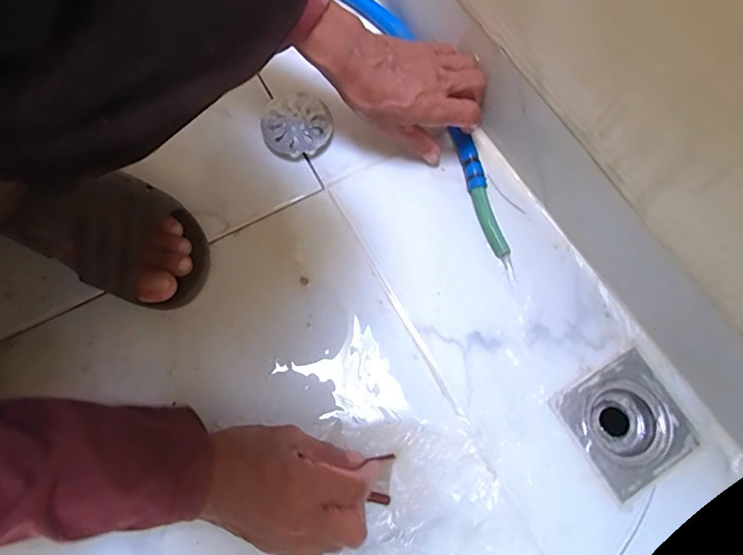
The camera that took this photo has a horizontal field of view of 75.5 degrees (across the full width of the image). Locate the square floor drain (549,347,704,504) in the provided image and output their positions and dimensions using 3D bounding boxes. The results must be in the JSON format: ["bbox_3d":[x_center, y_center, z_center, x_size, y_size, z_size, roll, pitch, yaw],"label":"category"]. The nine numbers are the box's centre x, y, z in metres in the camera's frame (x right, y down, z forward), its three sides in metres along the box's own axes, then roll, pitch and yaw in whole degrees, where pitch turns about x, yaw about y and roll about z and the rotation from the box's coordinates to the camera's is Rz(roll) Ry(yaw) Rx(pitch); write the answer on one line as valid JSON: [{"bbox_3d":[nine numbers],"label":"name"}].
[{"bbox_3d":[0.227,0.134,0.440,0.097,0.033,0.098,-27,75,-11],"label":"square floor drain"}]

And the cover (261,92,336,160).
[{"bbox_3d":[-0.078,-0.160,0.502,0.071,0.015,0.075,1,72,-2],"label":"cover"}]

